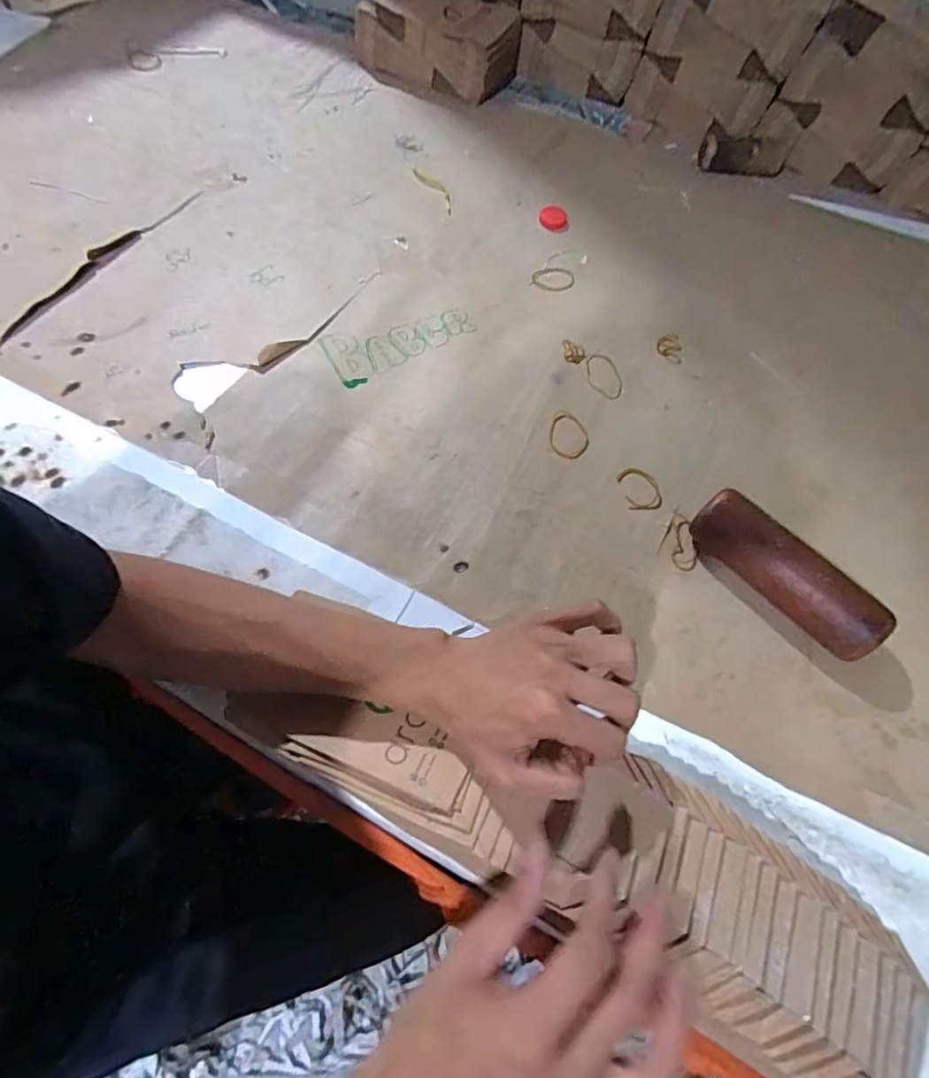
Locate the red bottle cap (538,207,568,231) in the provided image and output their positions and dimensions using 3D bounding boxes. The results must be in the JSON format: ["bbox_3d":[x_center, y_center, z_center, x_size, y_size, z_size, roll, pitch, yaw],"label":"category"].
[{"bbox_3d":[0.102,-0.368,0.648,0.032,0.008,0.032,1,62,-3],"label":"red bottle cap"}]

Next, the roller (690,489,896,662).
[{"bbox_3d":[0.238,0.028,0.424,0.043,0.047,0.143,-39,71,-21],"label":"roller"}]

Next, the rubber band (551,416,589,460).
[{"bbox_3d":[0.094,-0.091,0.504,0.036,0.004,0.047,9,64,-8],"label":"rubber band"}]

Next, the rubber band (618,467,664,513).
[{"bbox_3d":[0.152,-0.044,0.485,0.032,0.004,0.041,-7,63,-7],"label":"rubber band"}]

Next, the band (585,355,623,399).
[{"bbox_3d":[0.134,-0.155,0.540,0.034,0.004,0.054,-4,67,-10],"label":"band"}]

